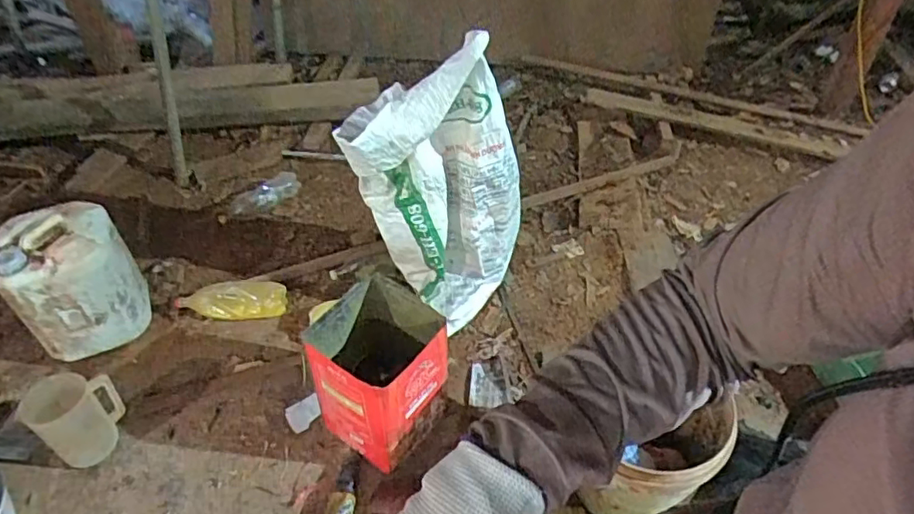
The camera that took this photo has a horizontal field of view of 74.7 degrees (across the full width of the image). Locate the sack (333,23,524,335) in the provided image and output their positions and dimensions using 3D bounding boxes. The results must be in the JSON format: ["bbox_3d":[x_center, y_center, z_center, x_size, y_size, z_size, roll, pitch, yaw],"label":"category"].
[{"bbox_3d":[-0.049,-0.142,1.530,0.347,0.726,0.255,12,46,14],"label":"sack"}]

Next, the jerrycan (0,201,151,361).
[{"bbox_3d":[-0.979,0.065,1.545,0.275,0.343,0.189,-23,48,-20],"label":"jerrycan"}]

